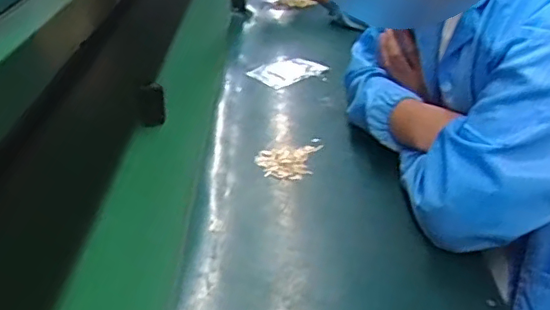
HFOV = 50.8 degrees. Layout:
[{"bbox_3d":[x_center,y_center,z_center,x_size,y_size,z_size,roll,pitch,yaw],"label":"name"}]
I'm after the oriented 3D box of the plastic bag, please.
[{"bbox_3d":[0.032,-0.178,1.226,0.156,0.015,0.111,-27,40,-36],"label":"plastic bag"}]

